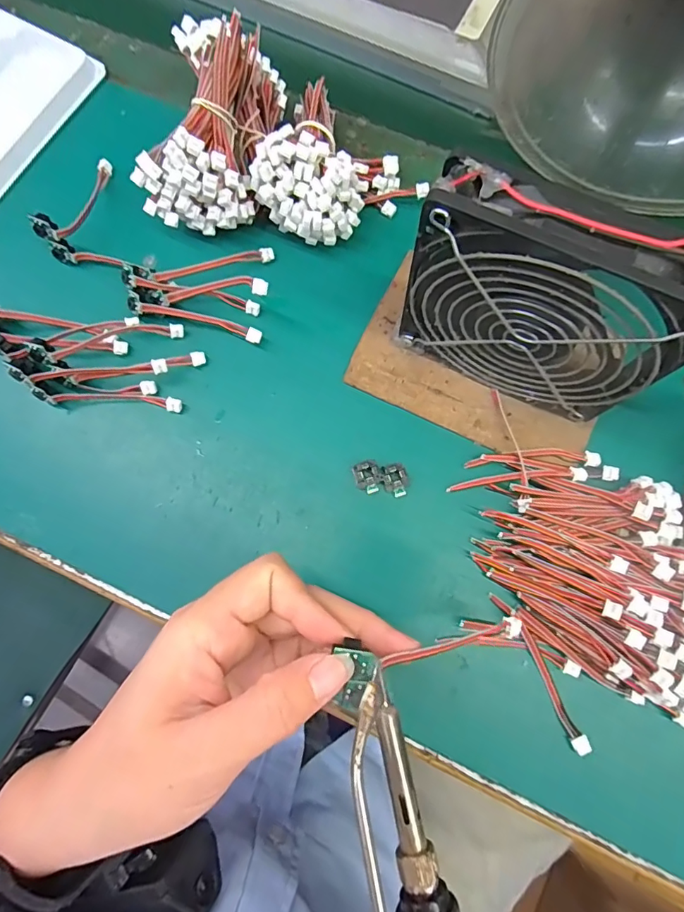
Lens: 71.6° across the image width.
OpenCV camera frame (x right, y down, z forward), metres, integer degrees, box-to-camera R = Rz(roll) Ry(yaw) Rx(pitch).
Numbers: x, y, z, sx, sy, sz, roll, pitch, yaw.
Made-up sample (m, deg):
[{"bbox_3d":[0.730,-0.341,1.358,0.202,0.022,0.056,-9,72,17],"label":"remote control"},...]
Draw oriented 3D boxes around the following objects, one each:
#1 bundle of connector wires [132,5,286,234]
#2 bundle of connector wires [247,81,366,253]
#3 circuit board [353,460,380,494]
[{"bbox_3d":[-0.078,-0.197,0.286,0.066,0.069,0.112,14,80,5],"label":"bundle of connector wires"},{"bbox_3d":[-0.012,-0.184,0.292,0.064,0.049,0.102,18,80,6],"label":"bundle of connector wires"},{"bbox_3d":[0.015,0.012,0.270,0.014,0.004,0.018,-25,79,-3],"label":"circuit board"}]

